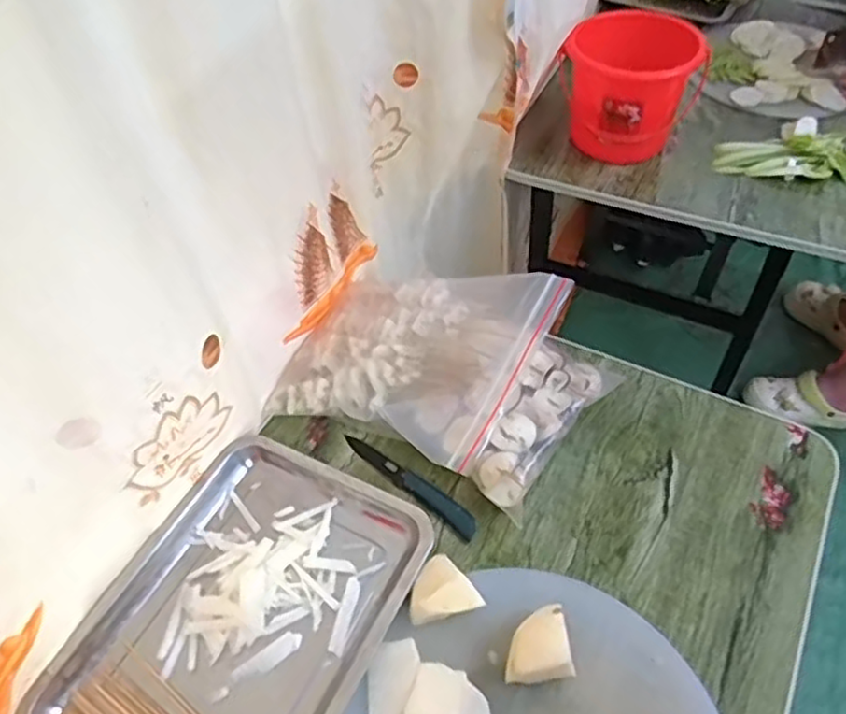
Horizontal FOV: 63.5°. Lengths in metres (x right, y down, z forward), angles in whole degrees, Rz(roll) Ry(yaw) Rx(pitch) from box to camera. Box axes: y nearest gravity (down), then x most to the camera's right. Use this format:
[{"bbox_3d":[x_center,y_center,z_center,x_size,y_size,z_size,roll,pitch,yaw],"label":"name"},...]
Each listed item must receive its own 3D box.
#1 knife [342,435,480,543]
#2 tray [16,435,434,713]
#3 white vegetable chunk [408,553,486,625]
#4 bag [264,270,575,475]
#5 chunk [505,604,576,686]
[{"bbox_3d":[-0.015,0.135,0.754,0.184,0.010,0.024,34,60,27],"label":"knife"},{"bbox_3d":[-0.180,0.250,0.659,0.269,0.022,0.351,22,56,20],"label":"tray"},{"bbox_3d":[0.015,0.227,0.647,0.059,0.042,0.065,-31,56,-20],"label":"white vegetable chunk"},{"bbox_3d":[-0.018,-0.009,0.787,0.271,0.138,0.220,24,56,21],"label":"bag"},{"bbox_3d":[0.101,0.264,0.614,0.061,0.047,0.054,-14,52,-8],"label":"chunk"}]

